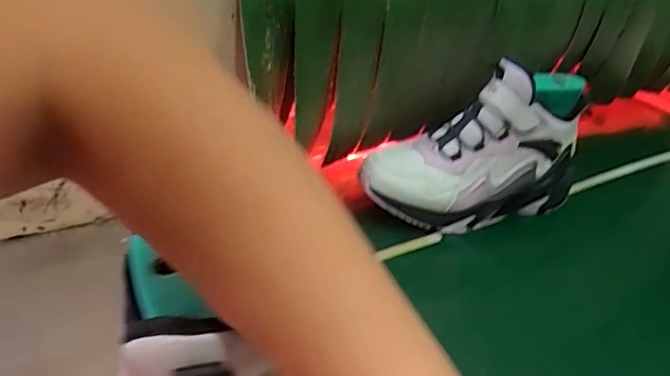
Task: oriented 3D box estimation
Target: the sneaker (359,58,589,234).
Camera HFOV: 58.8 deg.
[{"bbox_3d":[0.151,-0.045,0.631,0.234,0.154,0.079,-11,34,-27],"label":"sneaker"}]

